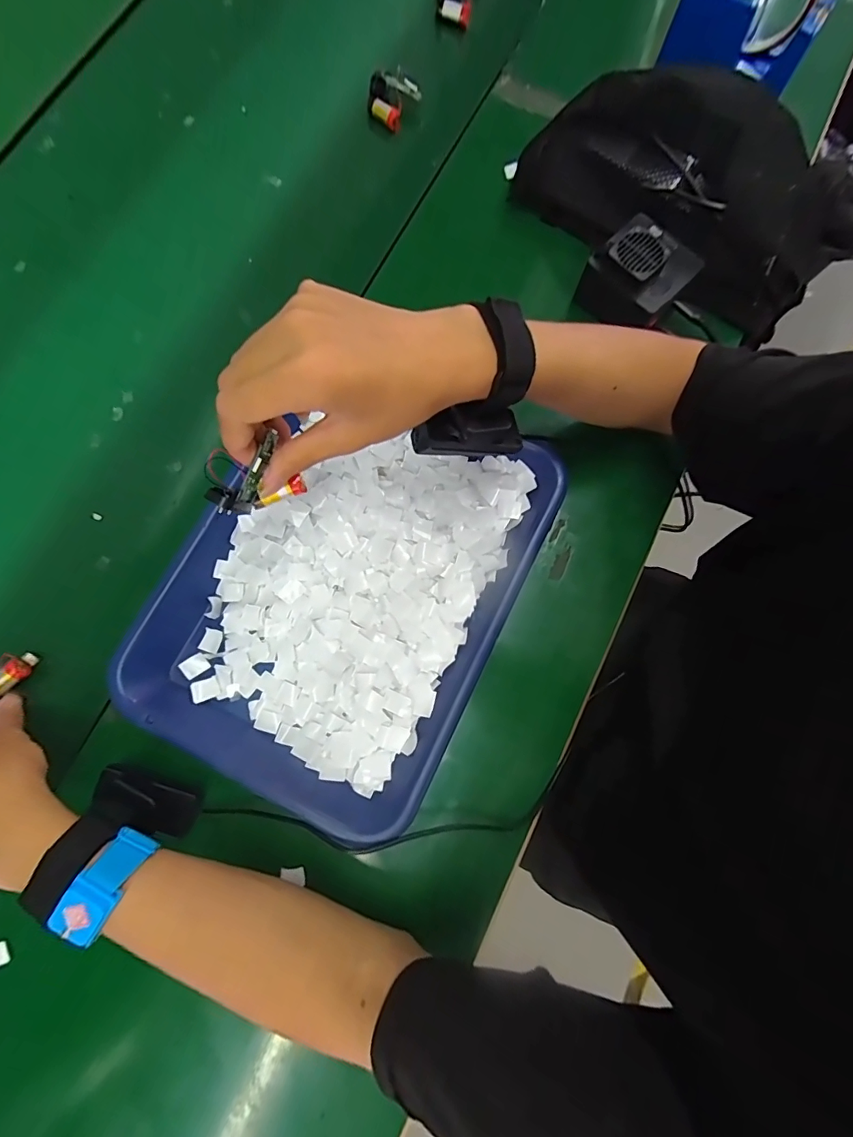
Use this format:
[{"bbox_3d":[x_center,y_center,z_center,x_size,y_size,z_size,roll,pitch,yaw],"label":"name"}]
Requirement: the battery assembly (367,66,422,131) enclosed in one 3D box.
[{"bbox_3d":[-0.036,-0.493,0.484,0.048,0.025,0.050,0,79,-1],"label":"battery assembly"}]

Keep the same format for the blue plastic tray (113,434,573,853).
[{"bbox_3d":[-0.065,0.012,0.369,0.252,0.034,0.314,26,80,4],"label":"blue plastic tray"}]

